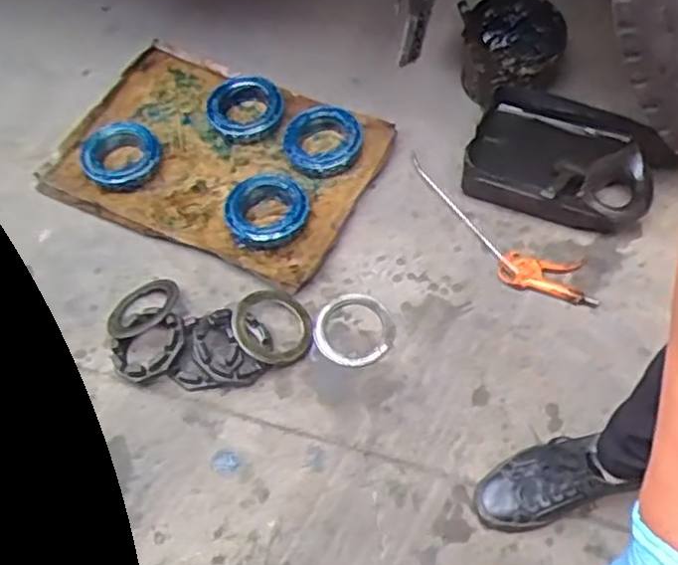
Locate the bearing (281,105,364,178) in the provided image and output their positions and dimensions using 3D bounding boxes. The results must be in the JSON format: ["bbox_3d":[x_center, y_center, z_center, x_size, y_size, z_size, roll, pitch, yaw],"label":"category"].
[{"bbox_3d":[-0.029,-0.245,1.258,0.138,0.058,0.116,-3,59,1],"label":"bearing"}]

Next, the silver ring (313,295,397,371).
[{"bbox_3d":[0.024,0.071,1.104,0.121,0.022,0.123,-1,59,2],"label":"silver ring"}]

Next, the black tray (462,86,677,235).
[{"bbox_3d":[0.383,-0.209,1.204,0.318,0.085,0.244,17,62,12],"label":"black tray"}]

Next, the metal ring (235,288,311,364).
[{"bbox_3d":[-0.100,0.066,1.087,0.117,0.016,0.127,8,54,-12],"label":"metal ring"}]

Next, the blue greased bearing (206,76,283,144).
[{"bbox_3d":[-0.174,-0.321,1.317,0.134,0.043,0.125,-1,59,2],"label":"blue greased bearing"}]

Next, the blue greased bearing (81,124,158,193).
[{"bbox_3d":[-0.388,-0.225,1.275,0.138,0.036,0.134,-35,64,-17],"label":"blue greased bearing"}]

